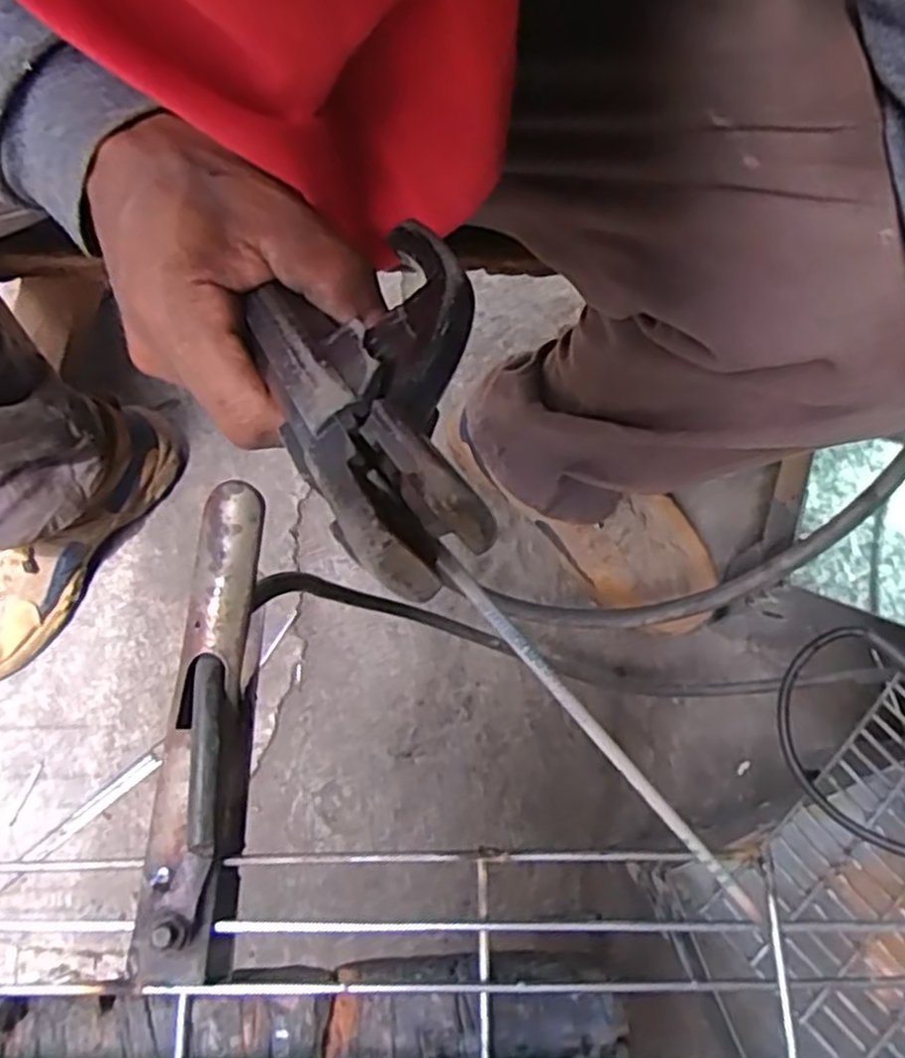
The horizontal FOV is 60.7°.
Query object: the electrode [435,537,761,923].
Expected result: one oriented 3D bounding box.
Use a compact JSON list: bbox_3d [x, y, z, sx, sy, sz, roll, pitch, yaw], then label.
[{"bbox_3d":[0.044,0.061,0.207,0.005,0.004,0.160,-46,113,-14],"label":"electrode"}]

